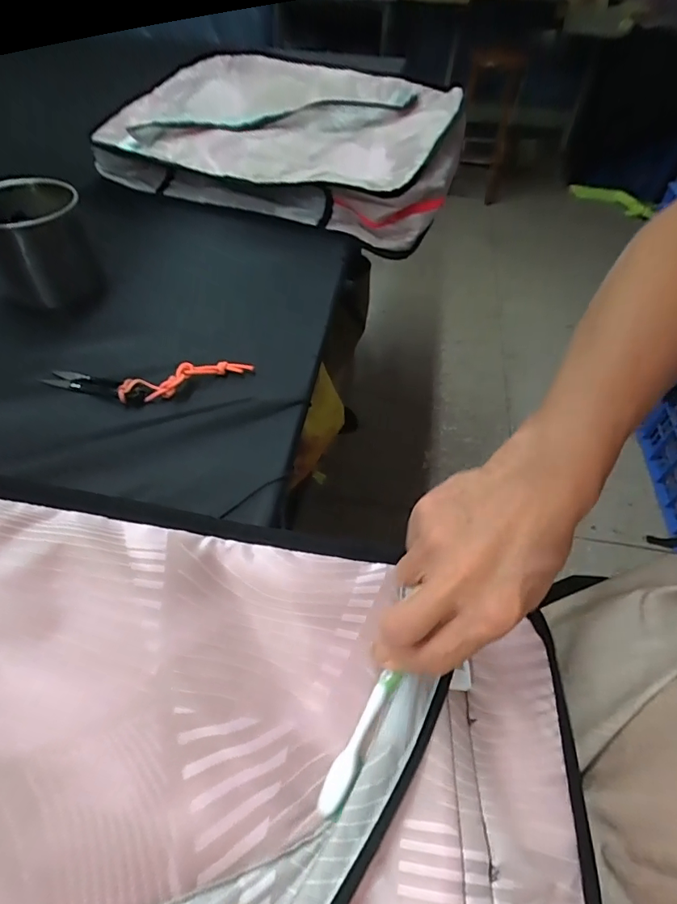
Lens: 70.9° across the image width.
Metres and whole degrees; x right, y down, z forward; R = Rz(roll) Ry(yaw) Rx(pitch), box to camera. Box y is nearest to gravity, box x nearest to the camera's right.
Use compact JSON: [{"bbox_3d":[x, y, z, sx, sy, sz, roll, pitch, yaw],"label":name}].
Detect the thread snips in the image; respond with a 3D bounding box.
[{"bbox_3d":[-0.173,-0.064,0.431,0.183,0.023,0.045,-1,50,-5],"label":"thread snips"}]

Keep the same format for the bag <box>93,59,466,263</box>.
[{"bbox_3d":[-0.059,-0.521,0.781,0.502,0.122,0.436,15,51,9],"label":"bag"}]

